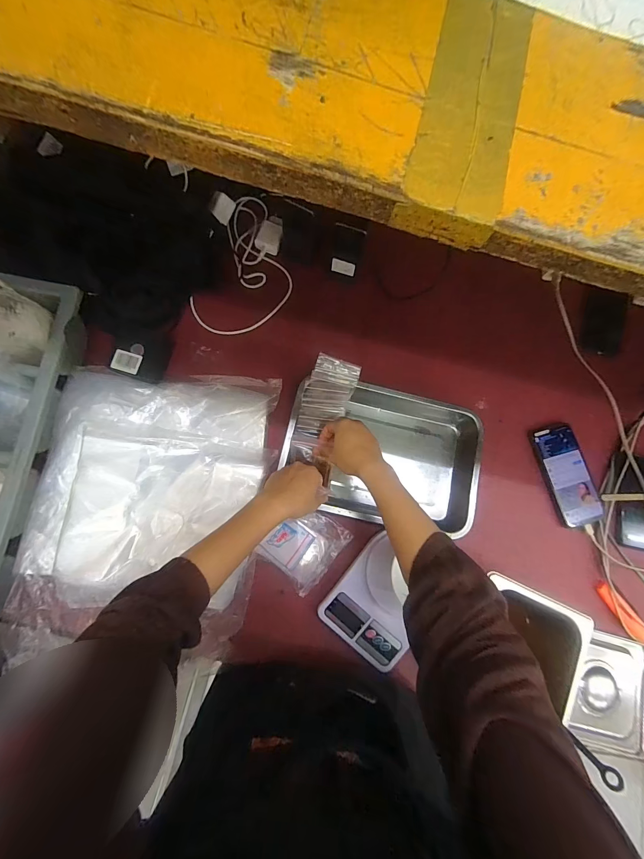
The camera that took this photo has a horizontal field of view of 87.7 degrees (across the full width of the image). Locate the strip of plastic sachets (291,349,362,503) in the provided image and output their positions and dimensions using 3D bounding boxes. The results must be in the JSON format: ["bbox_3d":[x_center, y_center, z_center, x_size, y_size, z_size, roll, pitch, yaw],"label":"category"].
[{"bbox_3d":[0.001,-0.018,0.526,0.077,0.024,0.190,17,85,-3],"label":"strip of plastic sachets"}]

